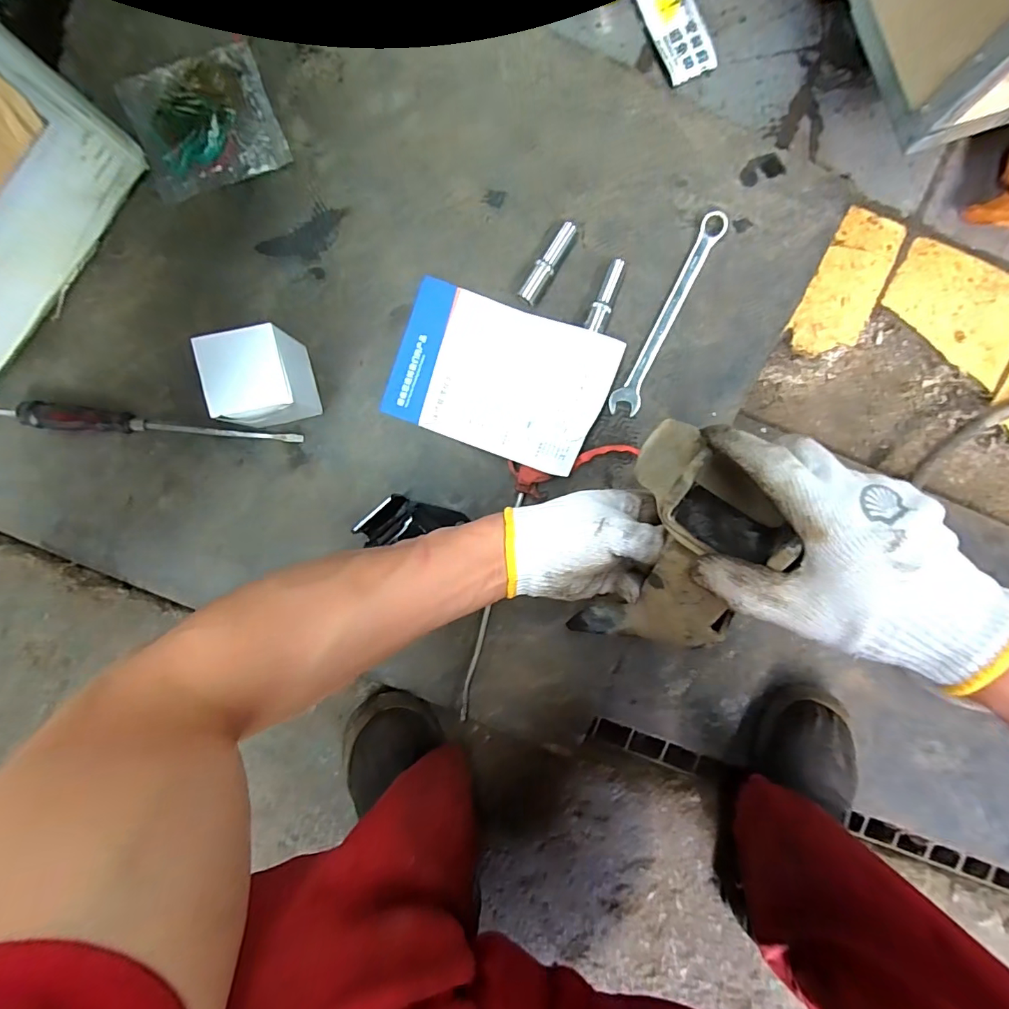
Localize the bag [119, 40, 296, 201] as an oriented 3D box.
[{"bbox_3d":[-0.275,-0.351,0.437,0.123,0.020,0.104,-19,94,0],"label":"bag"}]

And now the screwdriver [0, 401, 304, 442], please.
[{"bbox_3d":[-0.342,-0.077,0.457,0.277,0.022,0.023,5,94,-2],"label":"screwdriver"}]

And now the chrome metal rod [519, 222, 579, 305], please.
[{"bbox_3d":[0.040,-0.226,0.449,0.017,0.019,0.077,34,92,-3],"label":"chrome metal rod"}]

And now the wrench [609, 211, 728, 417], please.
[{"bbox_3d":[0.161,-0.181,0.465,0.028,0.015,0.200,26,93,-3],"label":"wrench"}]

